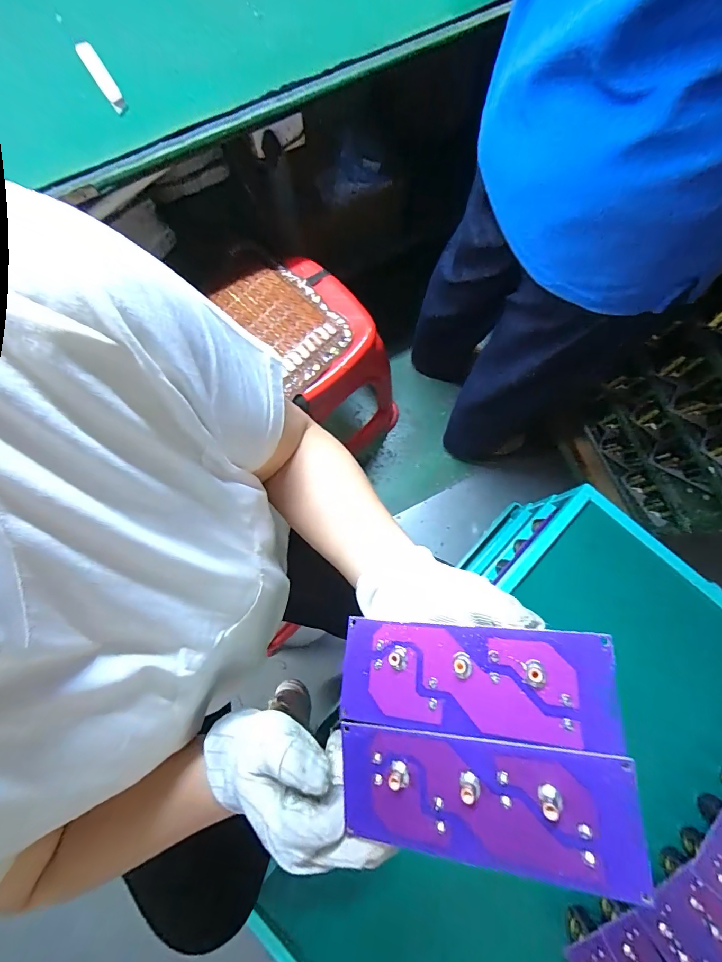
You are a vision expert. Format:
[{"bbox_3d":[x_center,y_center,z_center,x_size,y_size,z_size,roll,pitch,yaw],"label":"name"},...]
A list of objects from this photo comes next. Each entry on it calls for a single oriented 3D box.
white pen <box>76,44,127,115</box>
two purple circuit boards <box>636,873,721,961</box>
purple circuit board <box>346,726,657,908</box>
[{"bbox_3d":[-0.381,-0.593,0.578,0.023,0.014,0.140,-31,79,-6],"label":"white pen"},{"bbox_3d":[0.444,0.596,0.505,0.106,0.009,0.129,-31,70,-6],"label":"two purple circuit boards"},{"bbox_3d":[0.054,0.153,0.187,0.134,0.008,0.053,-6,77,22],"label":"purple circuit board"}]

